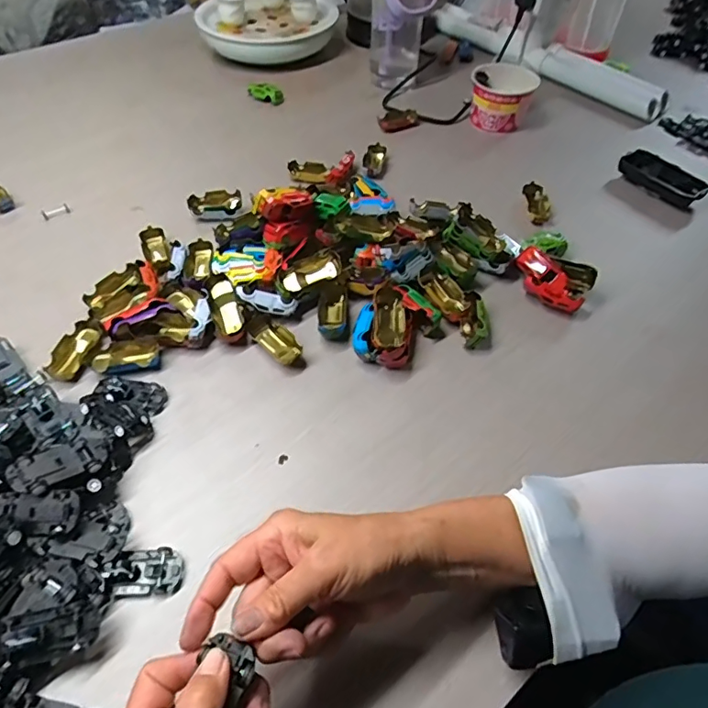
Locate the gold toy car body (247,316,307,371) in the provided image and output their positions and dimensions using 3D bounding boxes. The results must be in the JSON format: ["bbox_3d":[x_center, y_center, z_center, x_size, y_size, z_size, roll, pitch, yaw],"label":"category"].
[{"bbox_3d":[-0.074,-0.012,0.505,0.066,0.020,0.030,38,59,26],"label":"gold toy car body"}]

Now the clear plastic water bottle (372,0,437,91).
[{"bbox_3d":[0.071,-0.519,0.784,0.096,0.164,0.067,9,51,6],"label":"clear plastic water bottle"}]

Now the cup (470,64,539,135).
[{"bbox_3d":[0.213,-0.378,0.741,0.086,0.077,0.083,1,51,-1],"label":"cup"}]

